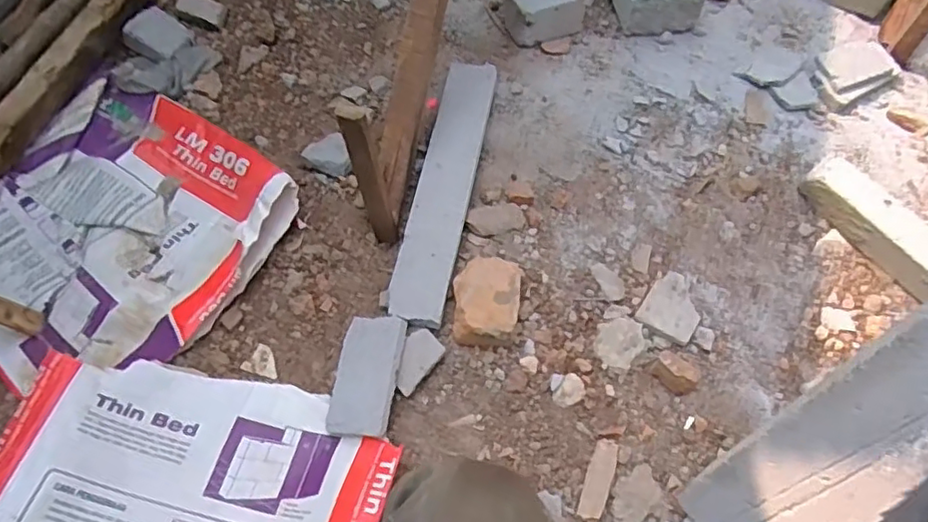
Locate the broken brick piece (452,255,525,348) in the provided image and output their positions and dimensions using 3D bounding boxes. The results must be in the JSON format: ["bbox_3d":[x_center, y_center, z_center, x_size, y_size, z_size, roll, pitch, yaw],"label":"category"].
[{"bbox_3d":[0.029,0.053,0.801,0.082,0.050,0.112,8,62,5],"label":"broken brick piece"}]

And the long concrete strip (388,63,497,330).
[{"bbox_3d":[-0.023,-0.115,0.897,0.079,0.042,0.449,10,63,6],"label":"long concrete strip"}]

